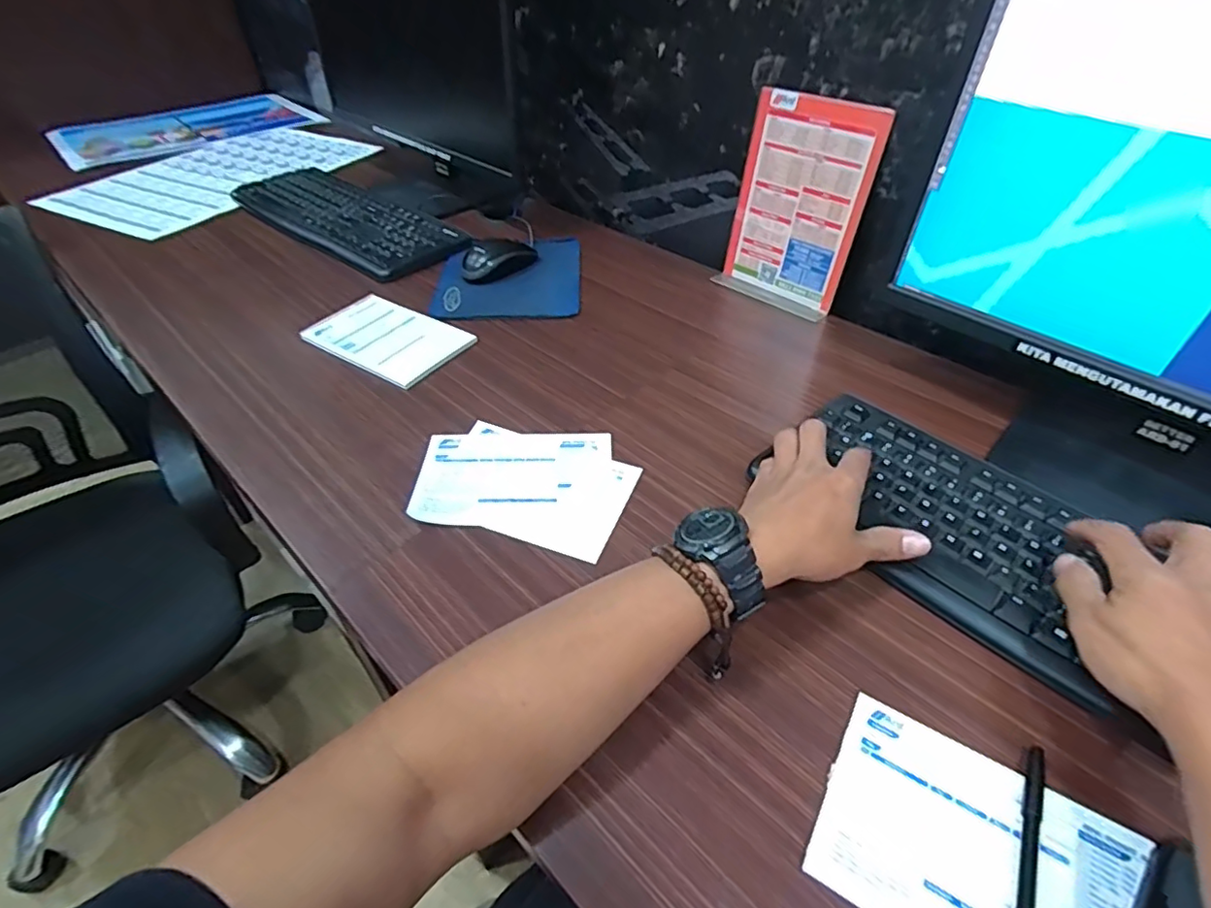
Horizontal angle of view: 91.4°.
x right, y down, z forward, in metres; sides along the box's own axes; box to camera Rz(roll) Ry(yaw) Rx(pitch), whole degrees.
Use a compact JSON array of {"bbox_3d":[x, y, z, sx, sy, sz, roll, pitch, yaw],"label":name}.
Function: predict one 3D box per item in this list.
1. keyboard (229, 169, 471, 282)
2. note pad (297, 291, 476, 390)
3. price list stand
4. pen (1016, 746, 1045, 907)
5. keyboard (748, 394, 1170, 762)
[{"bbox_3d":[-0.397,-0.362,0.876,0.454,0.020,0.166,32,53,30],"label":"keyboard"},{"bbox_3d":[-0.240,-0.129,0.650,0.171,0.006,0.109,28,52,26],"label":"note pad"},{"bbox_3d":[0.212,-0.275,0.671,0.149,0.207,0.058,32,54,29],"label":"price list stand"},{"bbox_3d":[0.205,0.214,0.288,0.008,0.009,0.147,22,50,22],"label":"pen"},{"bbox_3d":[0.317,0.089,0.399,0.159,0.025,0.427,-30,51,-25],"label":"keyboard"}]

